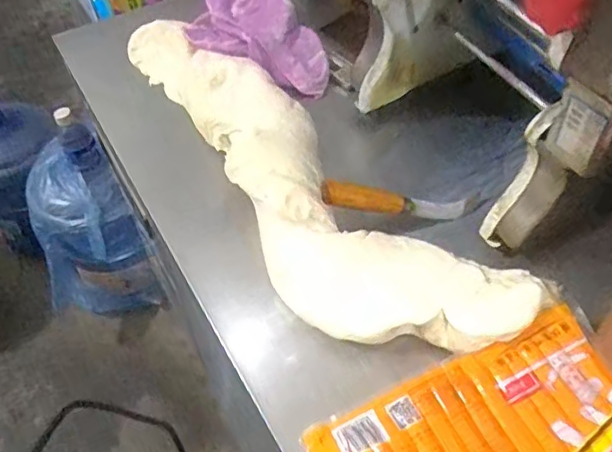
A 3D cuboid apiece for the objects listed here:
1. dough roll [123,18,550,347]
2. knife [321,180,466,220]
[{"bbox_3d":[-0.033,-0.072,0.633,0.169,0.070,0.582,-32,61,-21],"label":"dough roll"},{"bbox_3d":[0.095,-0.024,0.610,0.166,0.023,0.018,7,51,-24],"label":"knife"}]

